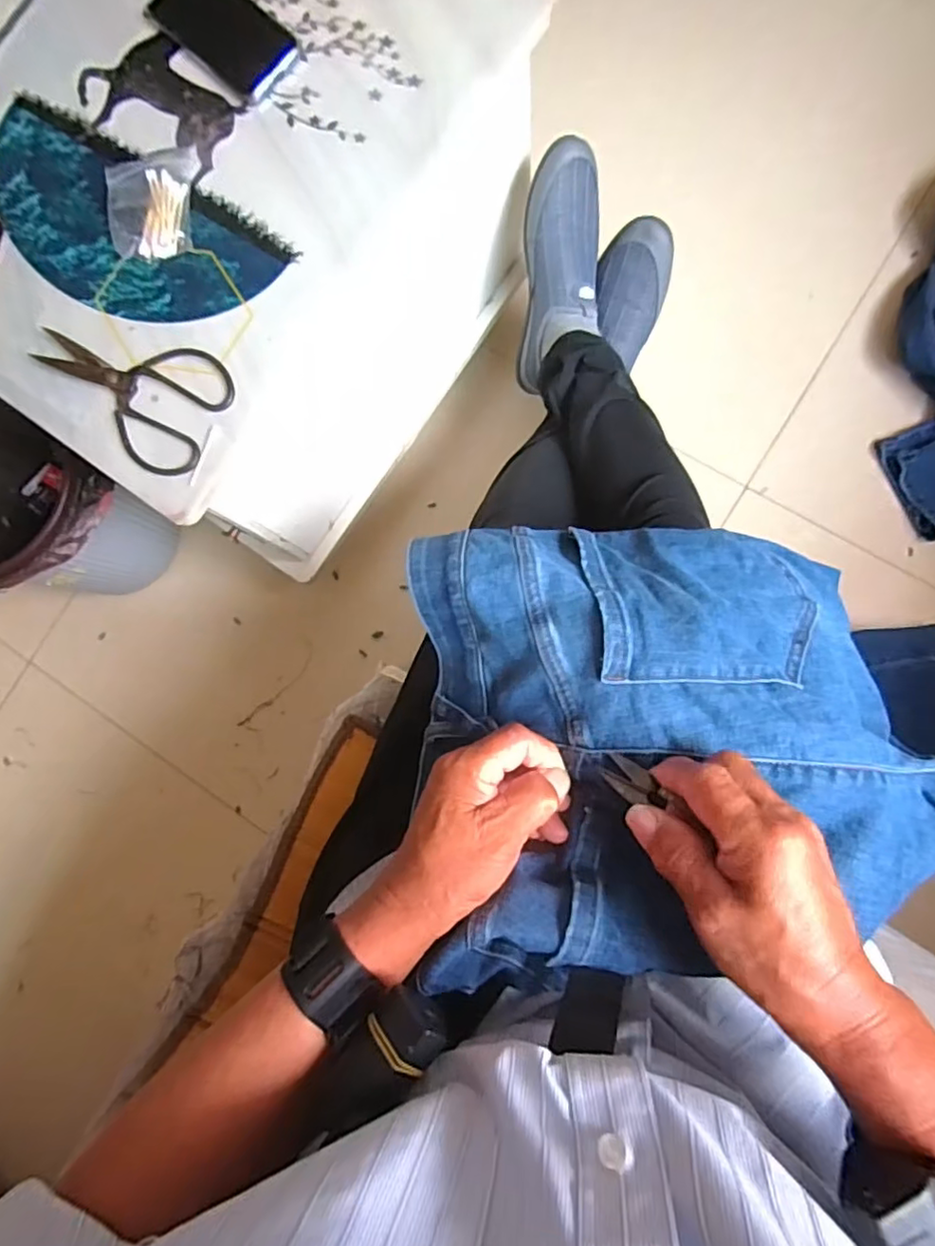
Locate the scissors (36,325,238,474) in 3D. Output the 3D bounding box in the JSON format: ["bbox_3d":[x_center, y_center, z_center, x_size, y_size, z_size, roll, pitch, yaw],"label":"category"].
[{"bbox_3d":[-0.310,-0.212,0.554,0.191,0.007,0.114,22,87,9],"label":"scissors"}]

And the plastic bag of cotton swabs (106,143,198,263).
[{"bbox_3d":[-0.296,-0.397,0.576,0.081,0.016,0.113,-10,83,6],"label":"plastic bag of cotton swabs"}]

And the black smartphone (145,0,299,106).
[{"bbox_3d":[-0.239,-0.582,0.596,0.168,0.012,0.077,42,90,9],"label":"black smartphone"}]

